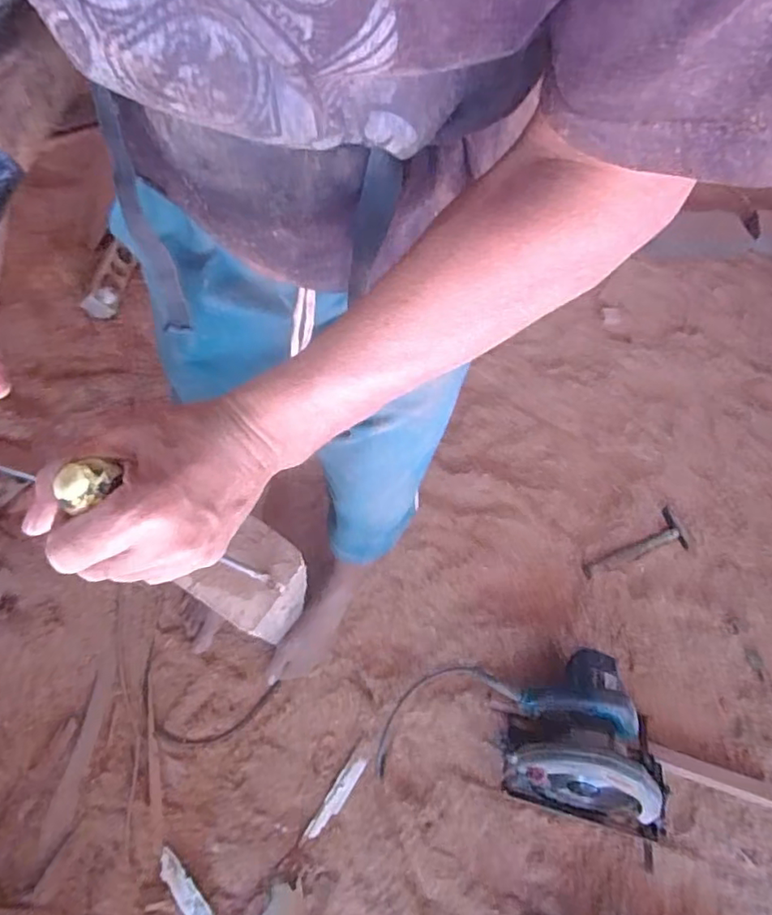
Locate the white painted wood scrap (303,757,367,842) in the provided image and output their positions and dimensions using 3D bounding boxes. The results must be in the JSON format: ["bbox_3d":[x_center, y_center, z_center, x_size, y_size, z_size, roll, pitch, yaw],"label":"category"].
[{"bbox_3d":[-0.076,0.513,0.875,0.027,0.020,0.129,31,60,10],"label":"white painted wood scrap"}]

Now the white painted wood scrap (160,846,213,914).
[{"bbox_3d":[-0.256,0.597,0.770,0.159,0.005,0.029,42,42,22],"label":"white painted wood scrap"}]

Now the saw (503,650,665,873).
[{"bbox_3d":[0.315,0.411,0.860,0.248,0.179,0.234,24,59,7],"label":"saw"}]

